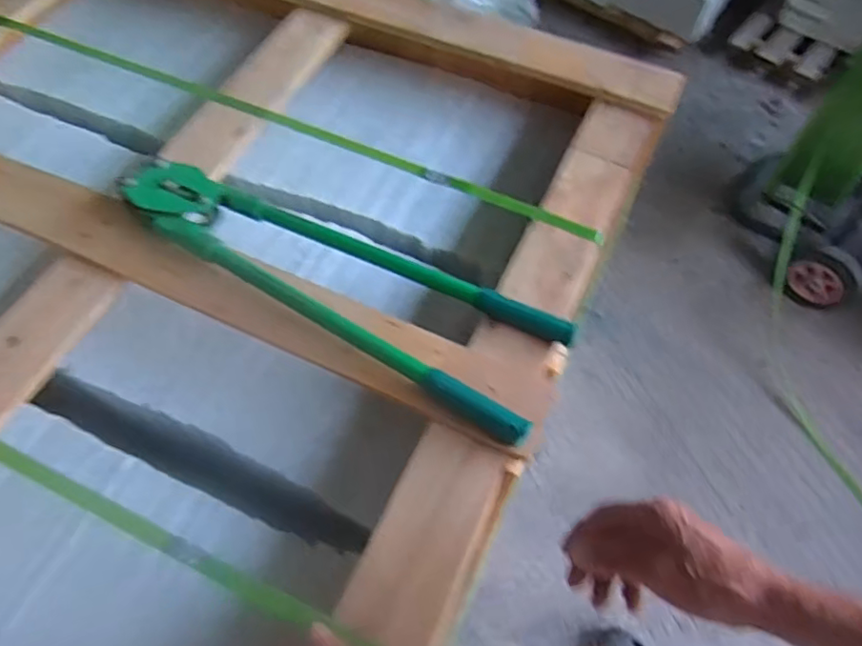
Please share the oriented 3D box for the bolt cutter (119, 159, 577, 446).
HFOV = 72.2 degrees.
[{"bbox_3d":[-0.103,-0.062,0.614,0.502,0.051,0.137,30,66,14],"label":"bolt cutter"}]

